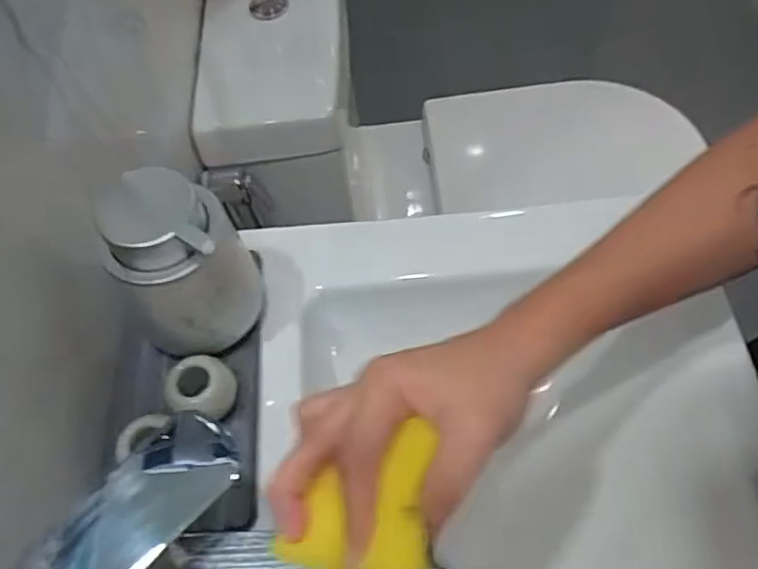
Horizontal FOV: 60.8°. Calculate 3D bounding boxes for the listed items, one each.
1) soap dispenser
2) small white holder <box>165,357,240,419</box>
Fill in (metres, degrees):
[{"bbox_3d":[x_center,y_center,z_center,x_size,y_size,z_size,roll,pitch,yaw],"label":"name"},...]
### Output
[{"bbox_3d":[-0.124,-0.013,0.422,0.080,0.142,0.090,-24,62,-11],"label":"soap dispenser"},{"bbox_3d":[-0.113,0.069,0.422,0.042,0.037,0.037,3,60,5],"label":"small white holder"}]

